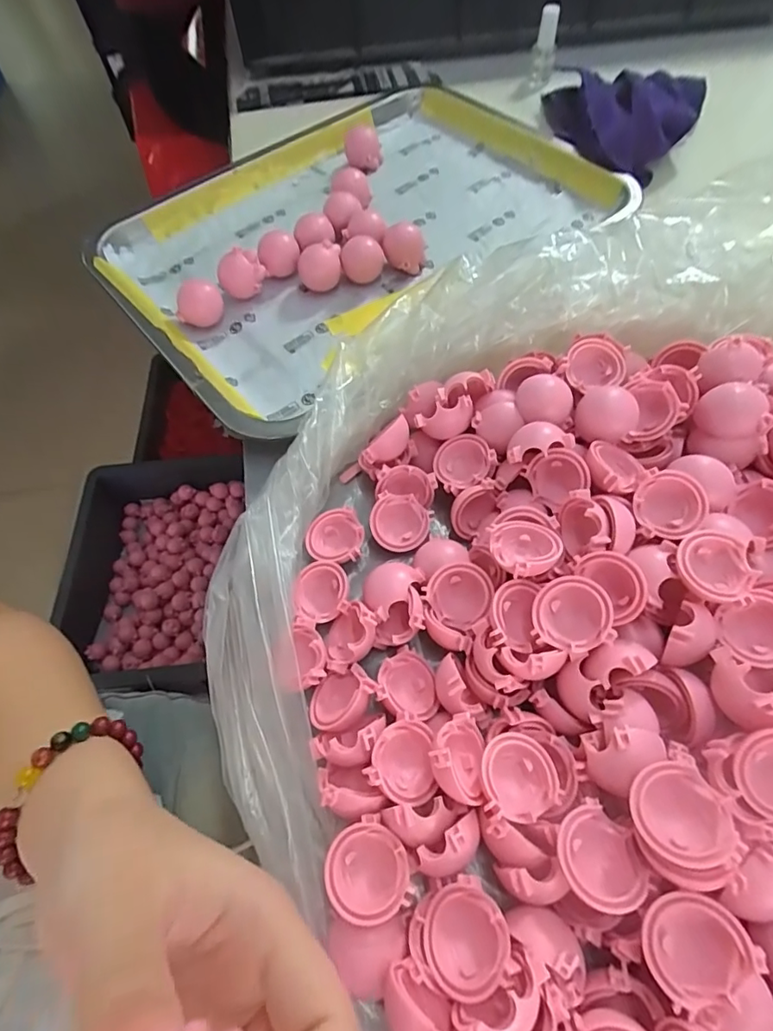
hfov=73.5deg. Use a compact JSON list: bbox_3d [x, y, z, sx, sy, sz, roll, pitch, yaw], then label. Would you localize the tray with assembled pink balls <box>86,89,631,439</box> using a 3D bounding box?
[{"bbox_3d":[-0.020,-0.230,0.389,0.372,0.042,0.275,-40,67,-17],"label":"tray with assembled pink balls"}]

